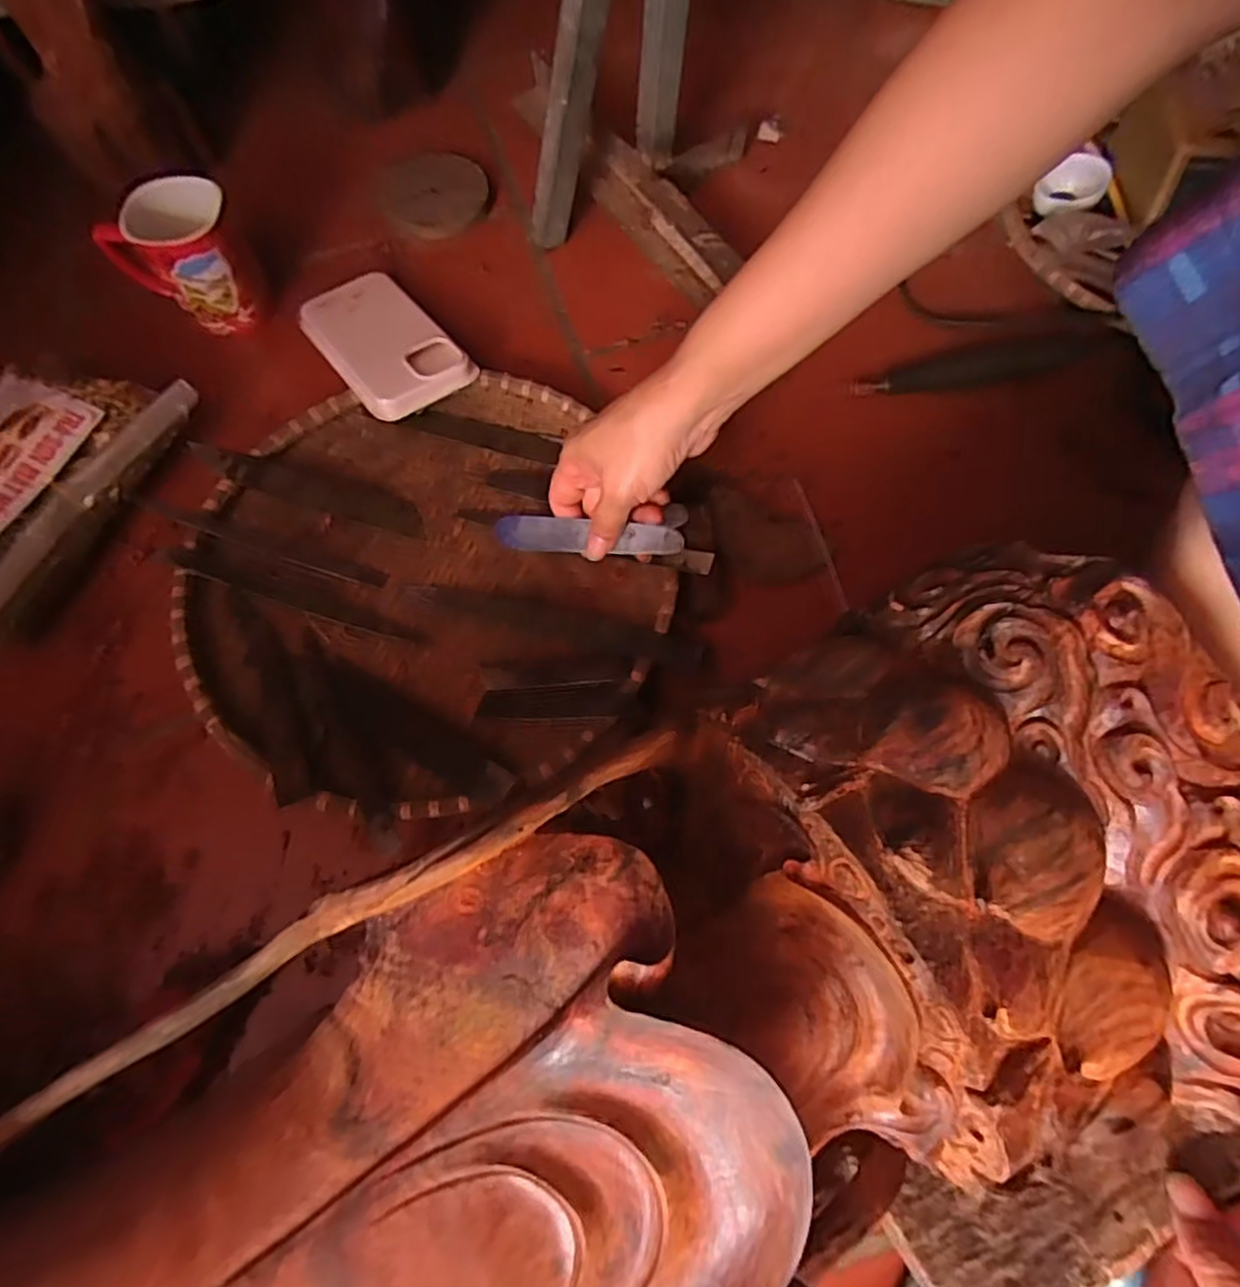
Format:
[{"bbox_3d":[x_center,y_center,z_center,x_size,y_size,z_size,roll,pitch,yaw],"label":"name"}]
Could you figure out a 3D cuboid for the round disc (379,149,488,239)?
[{"bbox_3d":[-0.178,-0.433,0.631,0.096,0.012,0.109,-23,70,-6],"label":"round disc"}]

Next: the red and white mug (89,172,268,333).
[{"bbox_3d":[-0.364,-0.320,0.546,0.125,0.096,0.081,-4,70,1],"label":"red and white mug"}]

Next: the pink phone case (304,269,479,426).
[{"bbox_3d":[-0.195,-0.249,0.546,0.090,0.018,0.165,-33,65,-14],"label":"pink phone case"}]

